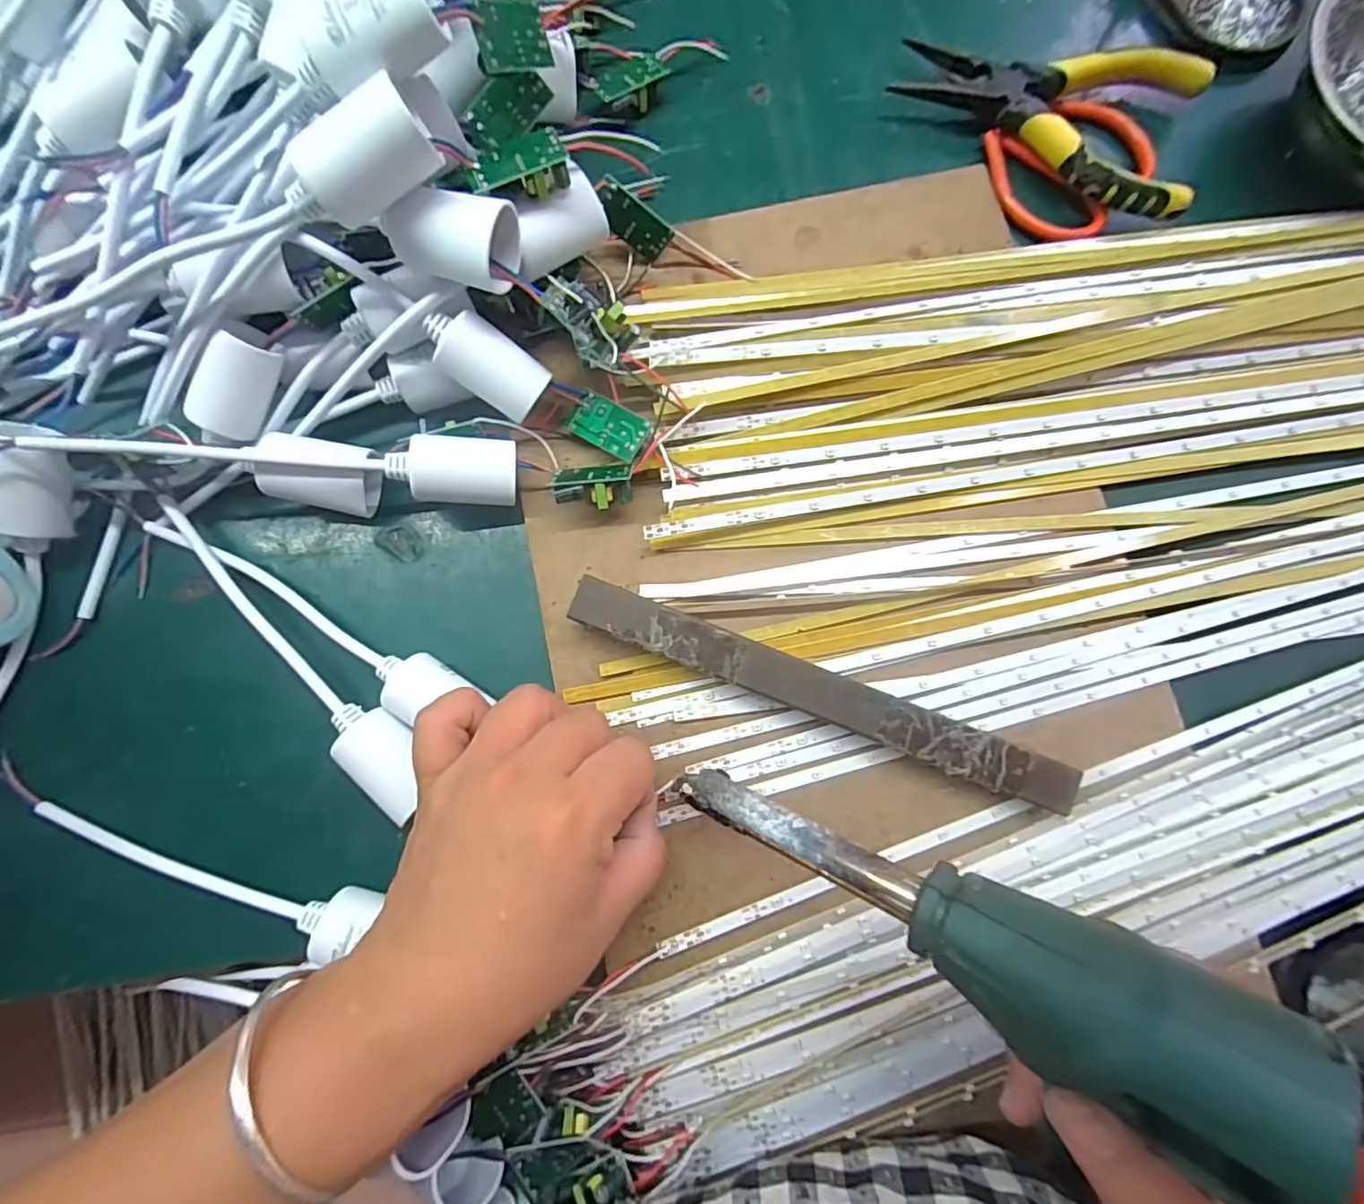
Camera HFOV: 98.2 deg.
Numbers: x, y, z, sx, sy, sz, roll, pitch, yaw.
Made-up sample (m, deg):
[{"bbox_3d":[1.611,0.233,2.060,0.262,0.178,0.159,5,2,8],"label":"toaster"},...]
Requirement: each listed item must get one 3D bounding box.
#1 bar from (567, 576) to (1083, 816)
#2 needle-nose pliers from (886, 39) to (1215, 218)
[{"bbox_3d":[0.057,0.037,0.243,0.214,0.004,0.019,21,85,2],"label":"bar"},{"bbox_3d":[0.182,-0.242,0.297,0.142,0.023,0.078,13,81,1],"label":"needle-nose pliers"}]

